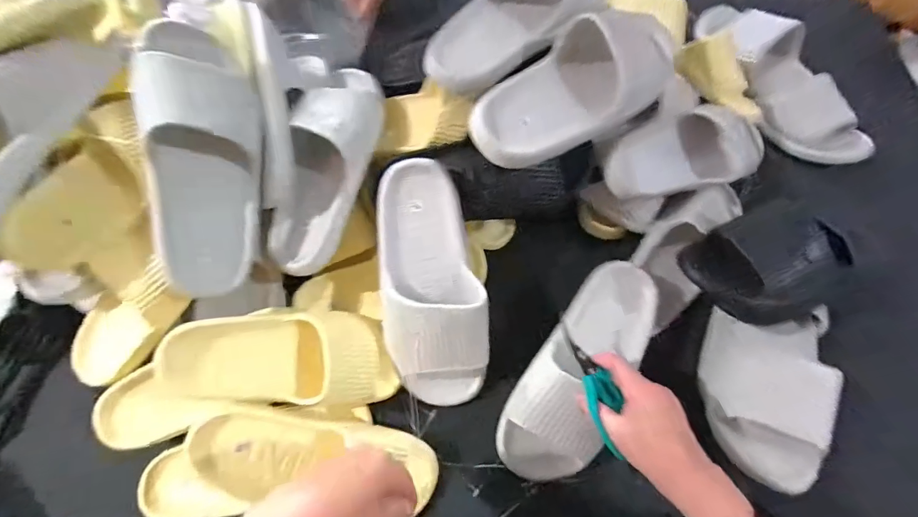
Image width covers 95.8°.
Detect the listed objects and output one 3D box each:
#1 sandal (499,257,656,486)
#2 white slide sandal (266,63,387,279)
[{"bbox_3d":[0.140,0.119,0.466,0.092,0.084,0.255,34,70,15],"label":"sandal"},{"bbox_3d":[-0.159,-0.117,0.508,0.097,0.073,0.277,11,78,6],"label":"white slide sandal"}]

